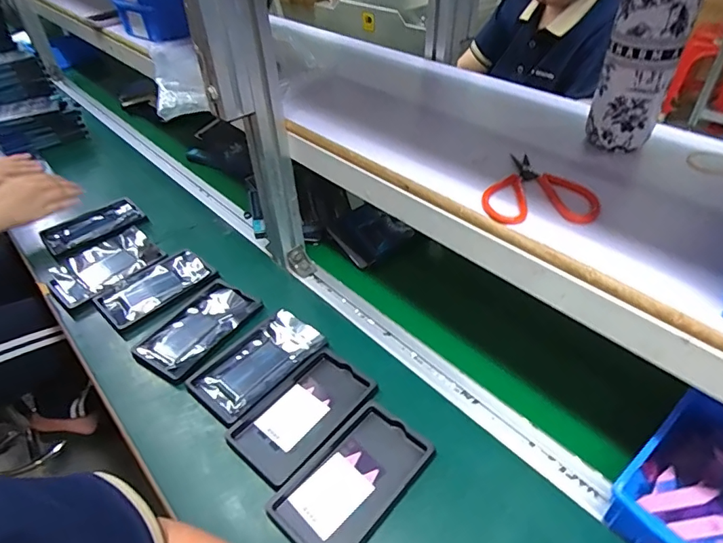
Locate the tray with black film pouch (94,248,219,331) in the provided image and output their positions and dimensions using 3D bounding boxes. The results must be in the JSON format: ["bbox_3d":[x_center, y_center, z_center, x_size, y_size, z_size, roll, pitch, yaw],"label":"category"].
[{"bbox_3d":[-0.306,0.022,0.715,0.155,0.016,0.093,-32,49,-30],"label":"tray with black film pouch"}]

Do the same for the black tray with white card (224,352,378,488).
[{"bbox_3d":[-0.066,0.163,0.548,0.094,0.013,0.155,29,50,31],"label":"black tray with white card"}]

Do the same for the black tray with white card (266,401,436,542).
[{"bbox_3d":[-0.008,0.213,0.487,0.094,0.015,0.157,30,50,32],"label":"black tray with white card"}]

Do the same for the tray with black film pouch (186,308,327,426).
[{"bbox_3d":[-0.128,0.111,0.602,0.093,0.022,0.161,30,50,32],"label":"tray with black film pouch"}]

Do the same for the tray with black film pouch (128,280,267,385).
[{"bbox_3d":[-0.220,0.076,0.652,0.104,0.013,0.161,25,48,29],"label":"tray with black film pouch"}]

